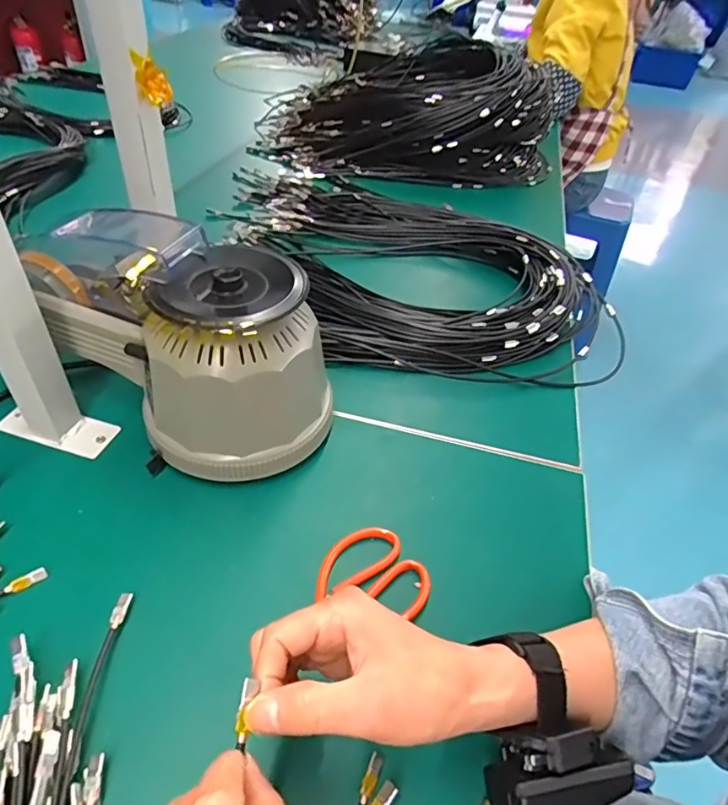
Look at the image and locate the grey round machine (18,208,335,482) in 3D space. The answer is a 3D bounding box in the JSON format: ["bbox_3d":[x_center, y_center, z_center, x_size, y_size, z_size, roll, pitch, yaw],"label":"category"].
[{"bbox_3d":[-0.152,-0.052,0.446,0.244,0.145,0.142,36,51,27],"label":"grey round machine"}]

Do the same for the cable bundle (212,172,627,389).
[{"bbox_3d":[0.032,-0.216,0.715,0.355,0.047,0.620,-19,49,-24],"label":"cable bundle"}]

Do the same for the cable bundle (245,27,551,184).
[{"bbox_3d":[0.070,-0.608,1.042,0.557,0.172,0.440,3,44,-4],"label":"cable bundle"}]

